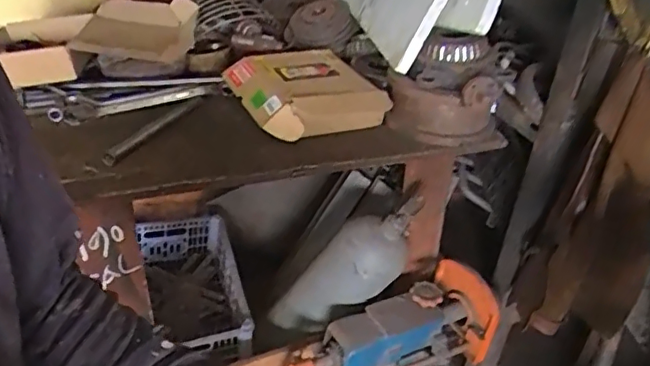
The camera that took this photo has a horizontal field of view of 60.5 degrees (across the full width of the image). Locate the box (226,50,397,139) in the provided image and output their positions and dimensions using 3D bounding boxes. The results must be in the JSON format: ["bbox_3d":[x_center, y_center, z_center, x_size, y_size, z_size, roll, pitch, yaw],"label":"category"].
[{"bbox_3d":[-0.046,-0.192,1.121,0.252,0.067,0.307,-11,36,-21],"label":"box"}]

